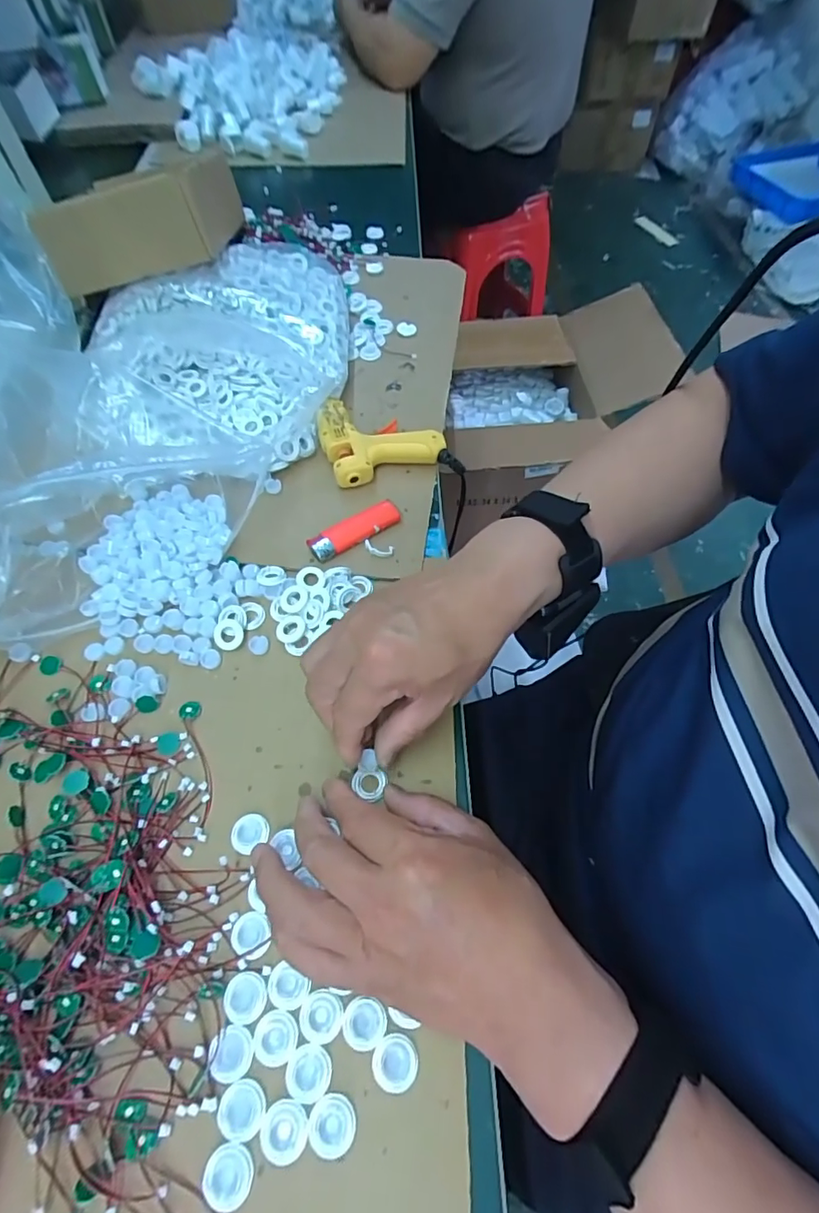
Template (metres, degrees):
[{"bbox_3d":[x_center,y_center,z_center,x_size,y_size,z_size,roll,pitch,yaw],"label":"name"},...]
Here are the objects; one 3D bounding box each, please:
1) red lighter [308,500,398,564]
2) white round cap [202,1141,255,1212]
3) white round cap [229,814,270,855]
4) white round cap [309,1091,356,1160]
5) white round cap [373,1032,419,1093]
[{"bbox_3d":[-0.045,-0.065,0.432,0.082,0.012,0.025,-32,65,-18],"label":"red lighter"},{"bbox_3d":[-0.086,0.270,0.242,0.022,0.004,0.023,0,60,0],"label":"white round cap"},{"bbox_3d":[-0.101,0.141,0.321,0.023,0.005,0.022,0,60,0],"label":"white round cap"},{"bbox_3d":[-0.038,0.255,0.251,0.022,0.004,0.022,0,60,0],"label":"white round cap"},{"bbox_3d":[-0.007,0.234,0.264,0.023,0.005,0.022,0,60,0],"label":"white round cap"}]

